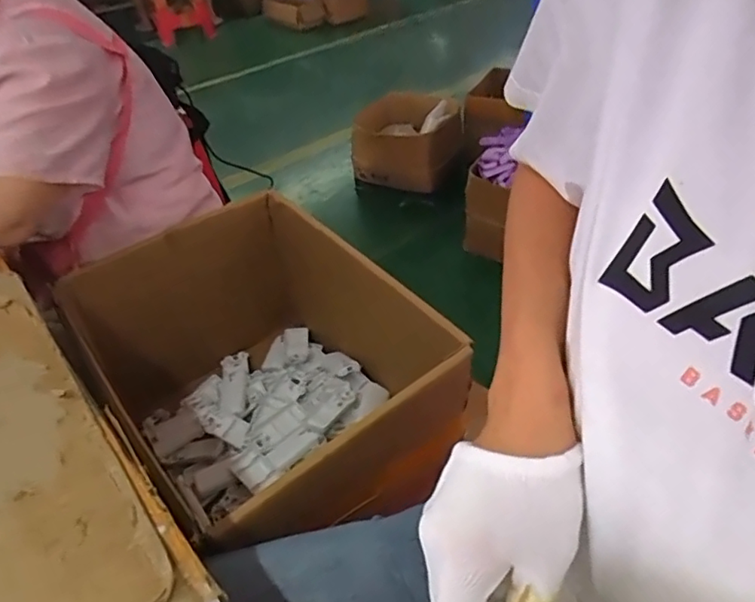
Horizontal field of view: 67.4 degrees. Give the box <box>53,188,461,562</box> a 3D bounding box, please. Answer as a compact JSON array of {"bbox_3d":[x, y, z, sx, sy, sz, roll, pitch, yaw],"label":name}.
[{"bbox_3d":[-0.147,0.118,0.804,0.376,0.300,0.478,-30,46,-27],"label":"box"}]

